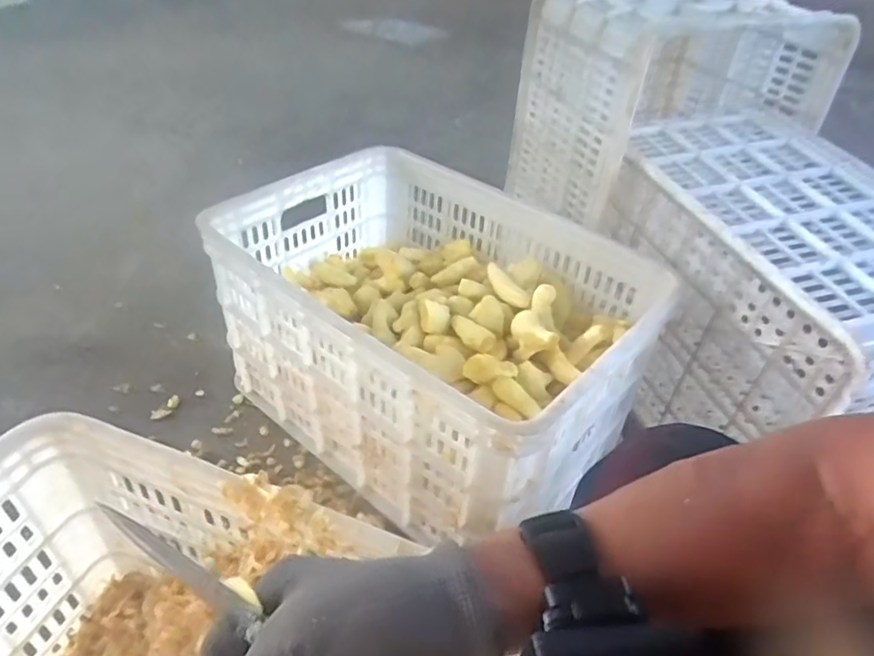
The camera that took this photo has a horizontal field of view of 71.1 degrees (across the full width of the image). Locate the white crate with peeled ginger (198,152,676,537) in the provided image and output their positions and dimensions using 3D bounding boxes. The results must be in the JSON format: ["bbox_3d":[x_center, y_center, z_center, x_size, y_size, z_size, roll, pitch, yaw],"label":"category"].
[{"bbox_3d":[-0.010,0.005,0.827,0.516,0.275,0.375,29,45,27],"label":"white crate with peeled ginger"}]

